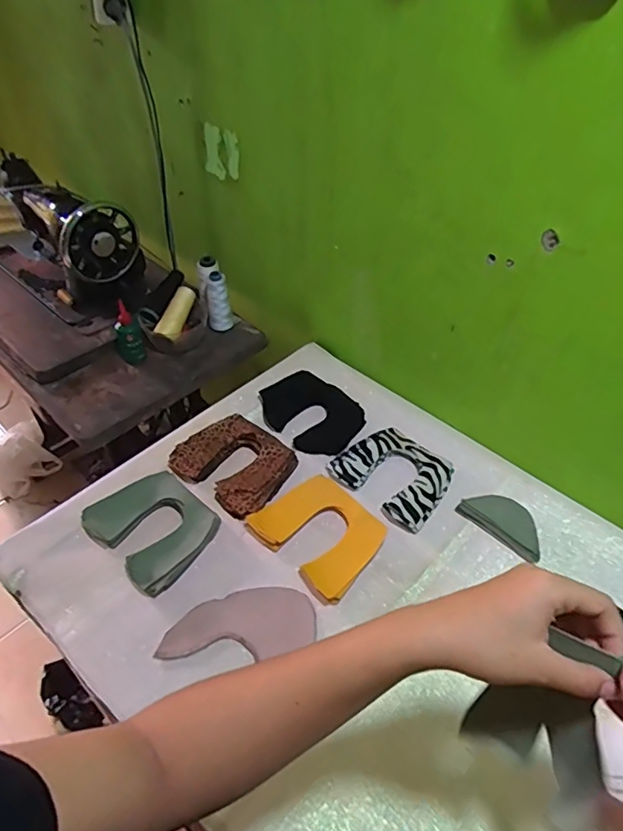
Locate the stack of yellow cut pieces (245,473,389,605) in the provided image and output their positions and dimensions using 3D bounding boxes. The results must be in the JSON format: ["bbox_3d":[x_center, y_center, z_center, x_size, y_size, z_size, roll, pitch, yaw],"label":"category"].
[{"bbox_3d":[0.013,0.152,0.704,0.152,0.025,0.127,35,54,28],"label":"stack of yellow cut pieces"}]

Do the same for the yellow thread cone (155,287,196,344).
[{"bbox_3d":[-0.241,-0.183,0.975,0.035,0.043,0.119,15,66,13],"label":"yellow thread cone"}]

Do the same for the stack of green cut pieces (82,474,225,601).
[{"bbox_3d":[-0.204,0.145,0.708,0.150,0.025,0.129,34,54,28],"label":"stack of green cut pieces"}]

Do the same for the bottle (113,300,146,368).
[{"bbox_3d":[-0.316,-0.135,0.936,0.043,0.115,0.032,-17,48,-17],"label":"bottle"}]

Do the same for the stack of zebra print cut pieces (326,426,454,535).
[{"bbox_3d":[0.121,0.081,0.779,0.152,0.029,0.133,33,54,28],"label":"stack of zebra print cut pieces"}]

